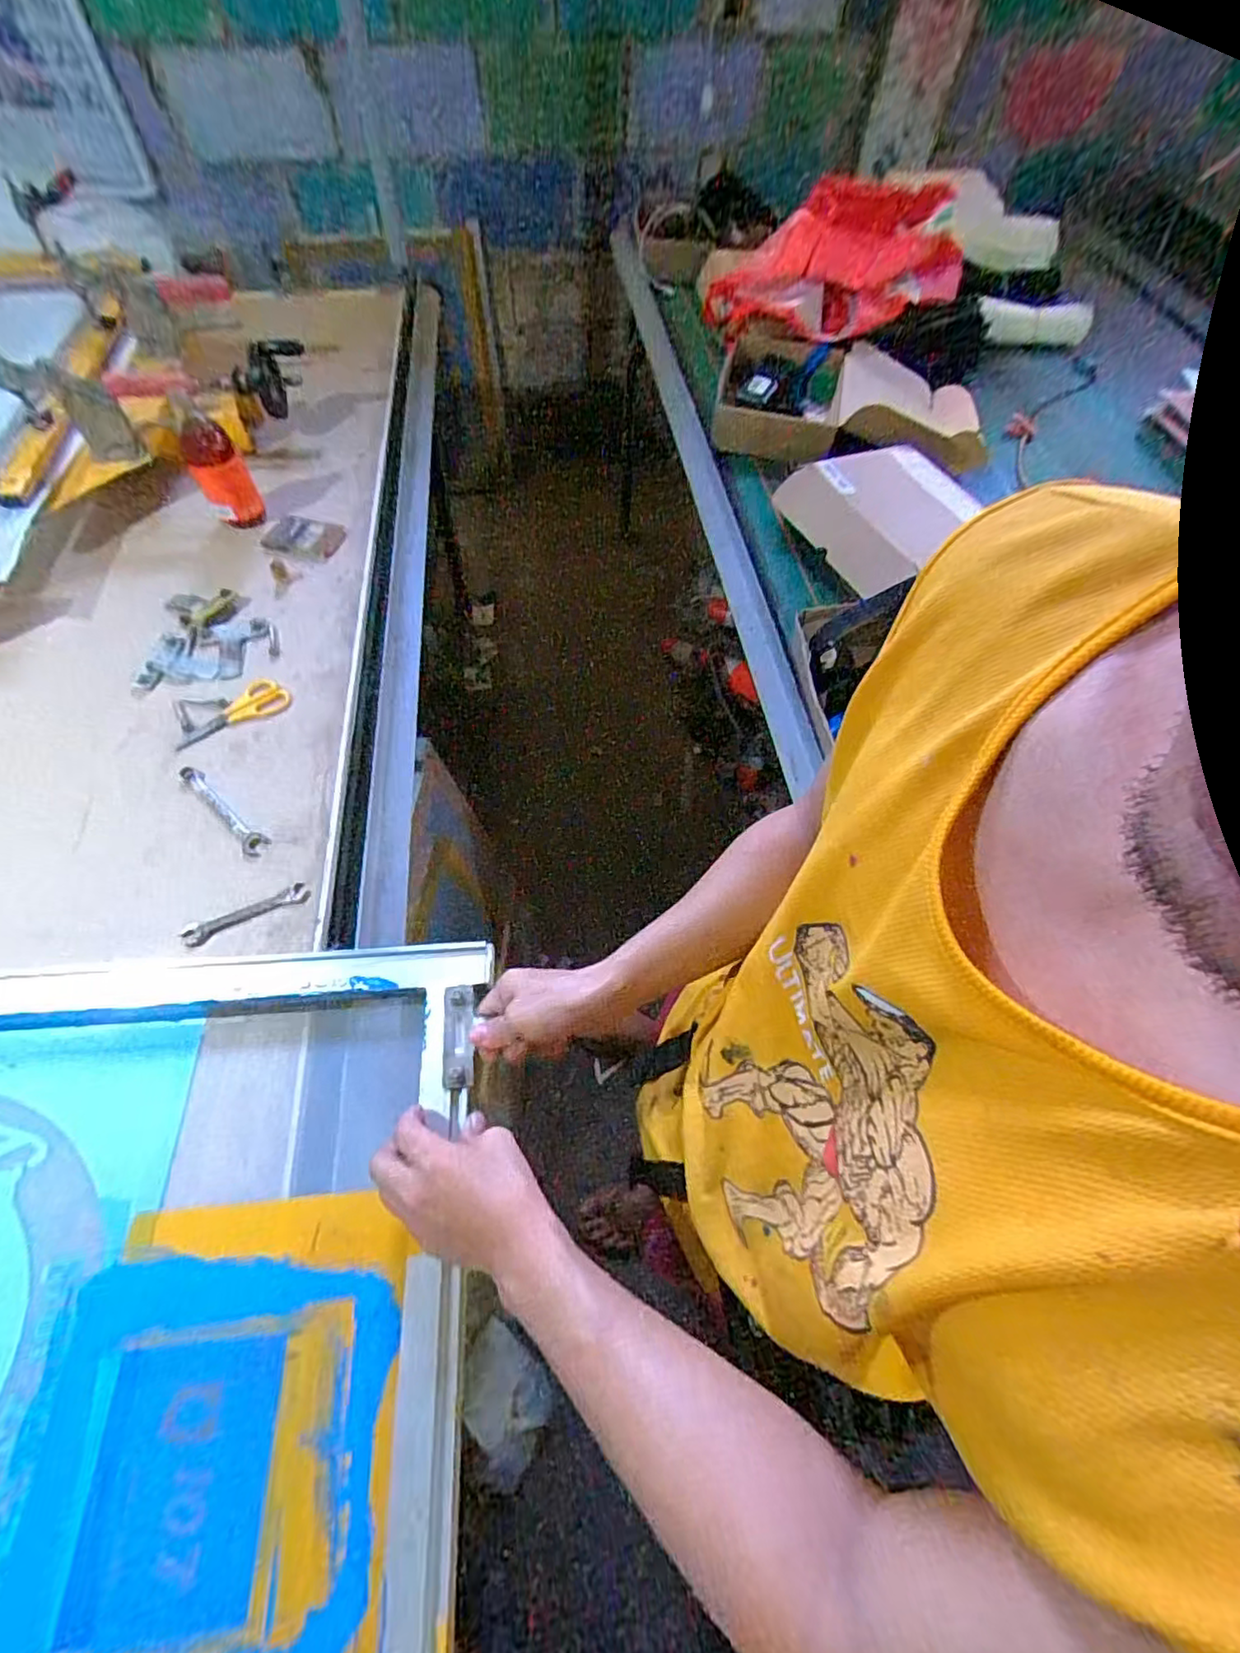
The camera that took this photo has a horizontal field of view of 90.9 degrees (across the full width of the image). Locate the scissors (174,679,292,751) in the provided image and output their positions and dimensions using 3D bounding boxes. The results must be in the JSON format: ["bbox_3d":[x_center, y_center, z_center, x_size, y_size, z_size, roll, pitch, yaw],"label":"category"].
[{"bbox_3d":[-0.455,-0.136,0.714,0.128,0.007,0.059,-28,65,-17],"label":"scissors"}]

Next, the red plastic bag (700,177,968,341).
[{"bbox_3d":[0.433,-1.108,1.201,0.427,0.164,0.452,24,62,11],"label":"red plastic bag"}]

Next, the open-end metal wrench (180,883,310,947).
[{"bbox_3d":[-0.362,0.085,0.591,0.114,0.005,0.024,-25,64,-15],"label":"open-end metal wrench"}]

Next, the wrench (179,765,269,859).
[{"bbox_3d":[-0.425,-0.019,0.648,0.150,0.004,0.026,38,66,18],"label":"wrench"}]

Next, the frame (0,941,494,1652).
[{"bbox_3d":[-0.483,0.362,0.418,0.739,0.039,0.522,-3,60,-4],"label":"frame"}]

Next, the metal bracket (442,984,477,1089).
[{"bbox_3d":[-0.137,0.177,0.521,0.026,0.014,0.084,-4,64,-4],"label":"metal bracket"}]

